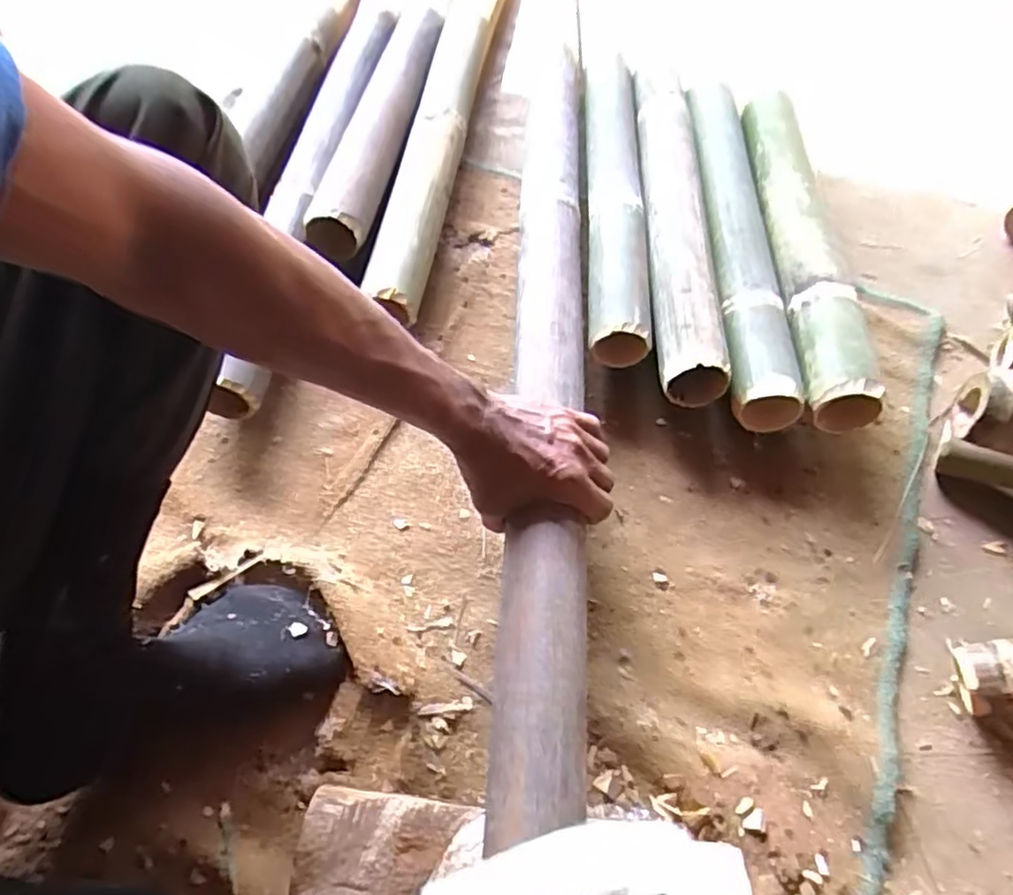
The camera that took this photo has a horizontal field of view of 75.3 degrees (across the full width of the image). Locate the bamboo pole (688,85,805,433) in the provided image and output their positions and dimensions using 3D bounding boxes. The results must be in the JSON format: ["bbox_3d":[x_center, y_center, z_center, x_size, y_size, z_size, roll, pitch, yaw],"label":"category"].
[{"bbox_3d":[0.266,-0.256,0.752,0.073,0.074,0.522,1,60,0],"label":"bamboo pole"}]

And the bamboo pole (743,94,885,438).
[{"bbox_3d":[0.328,-0.241,0.739,0.070,0.056,0.501,3,60,1],"label":"bamboo pole"}]

